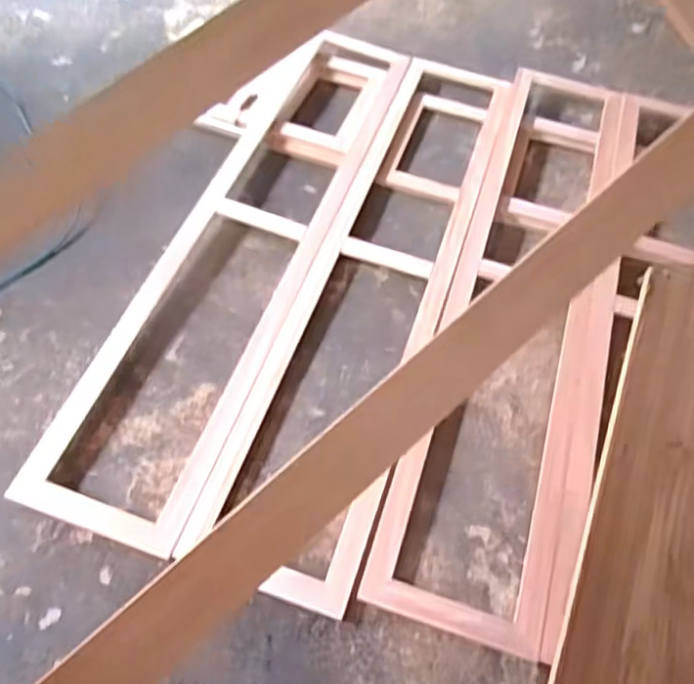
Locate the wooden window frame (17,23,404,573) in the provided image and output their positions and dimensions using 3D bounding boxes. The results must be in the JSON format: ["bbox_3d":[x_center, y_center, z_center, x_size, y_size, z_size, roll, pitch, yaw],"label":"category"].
[{"bbox_3d":[-0.256,-0.348,1.934,0.391,0.045,1.933,18,56,8],"label":"wooden window frame"}]

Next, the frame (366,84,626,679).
[{"bbox_3d":[0.521,-0.221,1.893,0.377,0.079,2.049,17,58,7],"label":"frame"}]

